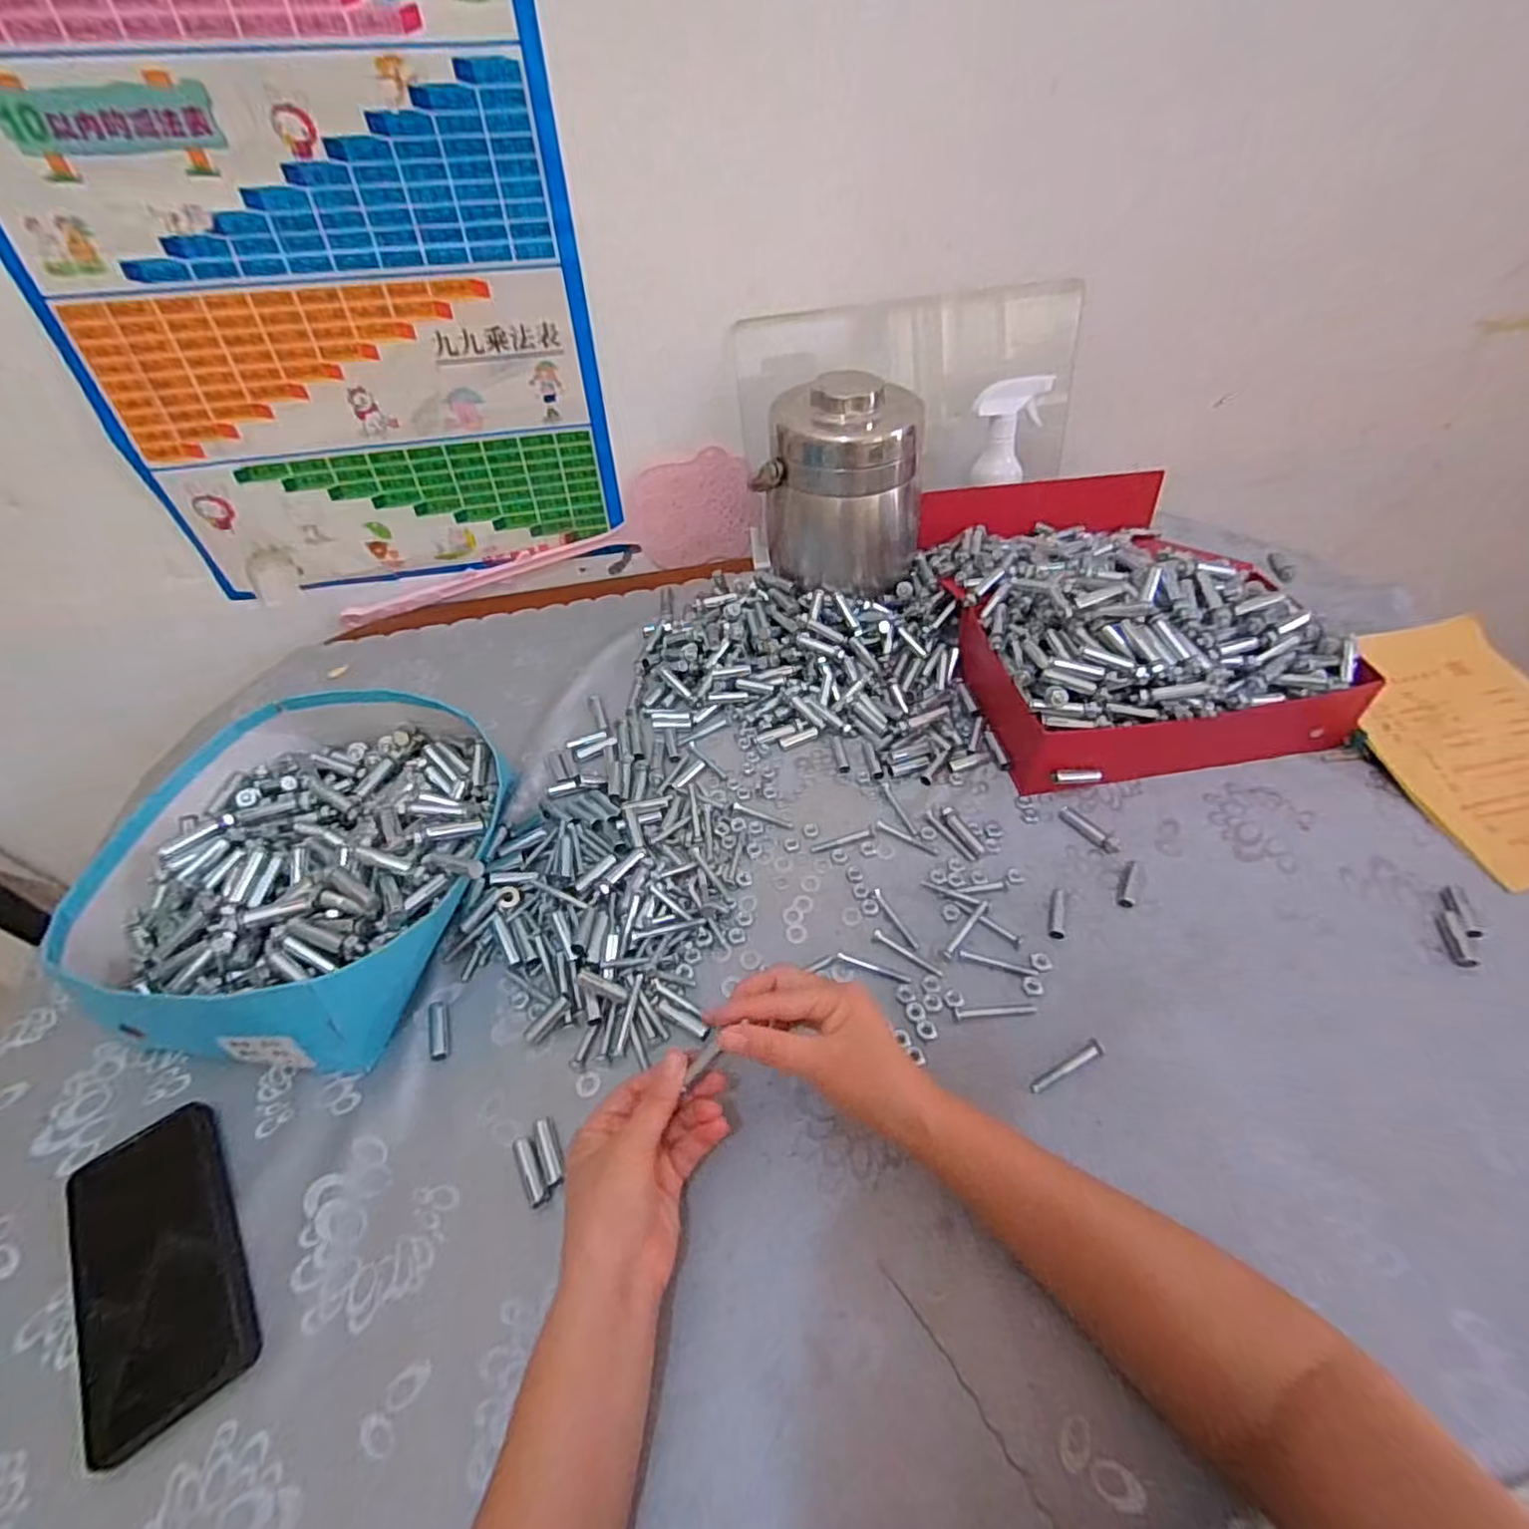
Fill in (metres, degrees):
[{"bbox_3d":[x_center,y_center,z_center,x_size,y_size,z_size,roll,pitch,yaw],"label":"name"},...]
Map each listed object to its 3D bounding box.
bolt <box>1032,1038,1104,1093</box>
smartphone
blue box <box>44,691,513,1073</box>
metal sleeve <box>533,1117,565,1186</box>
[{"bbox_3d":[0.195,0.195,0.451,0.055,0.007,0.010,-21,51,-15],"label":"bolt"},{"bbox_3d":[-0.350,0.285,0.402,0.078,0.009,0.168,-32,54,-23],"label":"smartphone"},{"bbox_3d":[-0.351,0.071,0.543,0.260,0.090,0.297,-3,48,1],"label":"blue box"},{"bbox_3d":[-0.134,0.239,0.432,0.012,0.009,0.042,-22,51,-16],"label":"metal sleeve"}]

